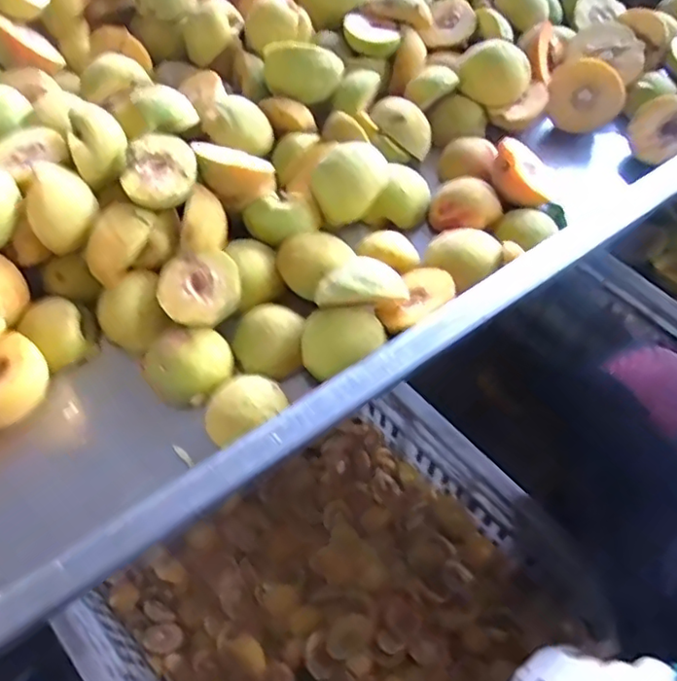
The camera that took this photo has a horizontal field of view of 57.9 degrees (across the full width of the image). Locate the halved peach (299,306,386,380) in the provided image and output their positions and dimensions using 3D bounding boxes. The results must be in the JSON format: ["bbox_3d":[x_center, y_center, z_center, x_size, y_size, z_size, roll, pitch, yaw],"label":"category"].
[{"bbox_3d":[0.002,-0.003,0.436,0.057,0.030,0.043,-22,92,7],"label":"halved peach"}]

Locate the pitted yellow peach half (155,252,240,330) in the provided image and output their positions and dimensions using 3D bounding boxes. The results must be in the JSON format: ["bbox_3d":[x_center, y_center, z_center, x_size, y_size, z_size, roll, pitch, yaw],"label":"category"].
[{"bbox_3d":[-0.097,-0.033,0.435,0.057,0.028,0.053,-1,58,2],"label":"pitted yellow peach half"}]

